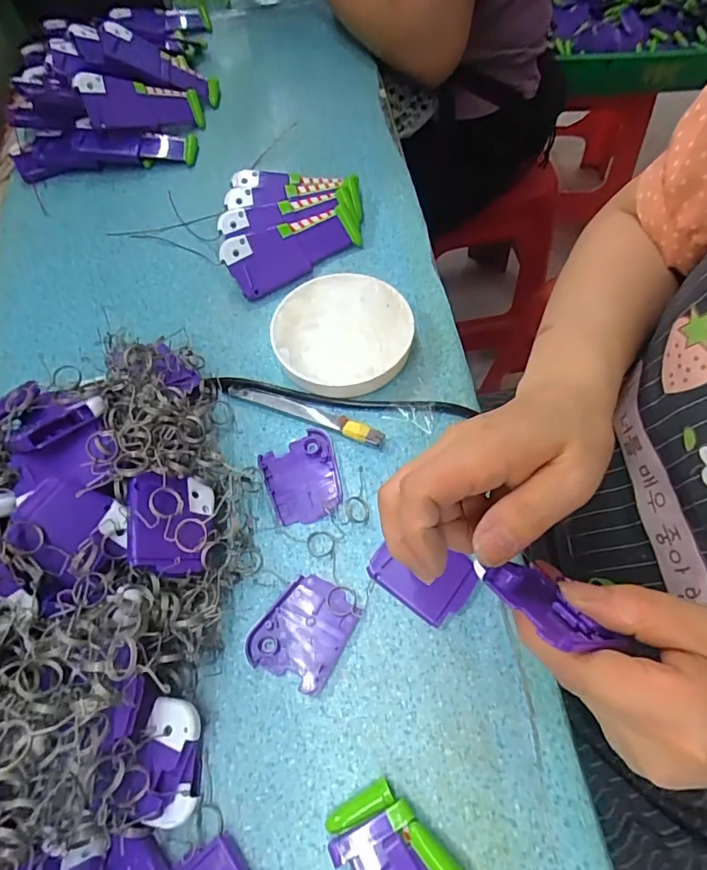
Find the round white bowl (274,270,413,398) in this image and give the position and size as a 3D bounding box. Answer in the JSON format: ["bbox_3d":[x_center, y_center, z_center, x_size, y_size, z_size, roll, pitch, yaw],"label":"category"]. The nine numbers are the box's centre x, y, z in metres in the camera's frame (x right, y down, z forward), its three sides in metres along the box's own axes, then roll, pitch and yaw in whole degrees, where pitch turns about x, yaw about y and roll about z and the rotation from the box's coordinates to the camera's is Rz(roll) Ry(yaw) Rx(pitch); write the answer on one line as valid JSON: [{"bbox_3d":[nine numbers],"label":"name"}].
[{"bbox_3d":[-0.008,-0.078,0.381,0.104,0.028,0.101,-1,62,2],"label":"round white bowl"}]

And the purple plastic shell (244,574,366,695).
[{"bbox_3d":[-0.030,0.119,0.301,0.051,0.004,0.061,28,67,16],"label":"purple plastic shell"}]

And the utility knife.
[{"bbox_3d":[-0.037,-0.016,0.362,0.124,0.012,0.014,18,65,12],"label":"utility knife"}]

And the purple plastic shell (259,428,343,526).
[{"bbox_3d":[-0.035,0.030,0.344,0.051,0.007,0.060,-22,64,-8],"label":"purple plastic shell"}]

